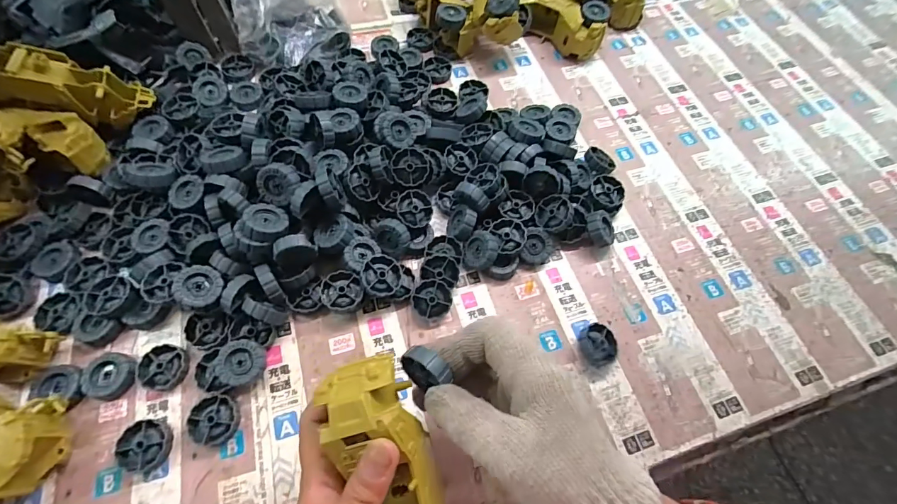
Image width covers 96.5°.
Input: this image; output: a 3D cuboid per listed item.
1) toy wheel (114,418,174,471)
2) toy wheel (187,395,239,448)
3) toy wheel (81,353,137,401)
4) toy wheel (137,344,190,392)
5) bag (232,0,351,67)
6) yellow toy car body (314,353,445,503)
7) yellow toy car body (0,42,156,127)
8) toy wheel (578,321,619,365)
[{"bbox_3d":[-0.248,0.157,0.325,0.039,0.010,0.037,0,62,-1],"label":"toy wheel"},{"bbox_3d":[-0.196,0.140,0.333,0.040,0.010,0.038,0,62,-1],"label":"toy wheel"},{"bbox_3d":[-0.294,0.108,0.348,0.039,0.011,0.038,0,62,-1],"label":"toy wheel"},{"bbox_3d":[-0.250,0.101,0.351,0.040,0.010,0.037,0,62,-1],"label":"toy wheel"},{"bbox_3d":[-0.204,-0.307,0.506,0.133,0.088,0.112,-15,66,-10],"label":"bag"},{"bbox_3d":[-0.035,0.148,0.244,0.060,0.045,0.162,-16,80,-9],"label":"yellow toy car body"},{"bbox_3d":[-0.396,-0.175,0.422,0.132,0.037,0.059,4,57,-34],"label":"yellow toy car body"},{"bbox_3d":[0.142,0.087,0.377,0.036,0.023,0.035,0,62,-1],"label":"toy wheel"}]

